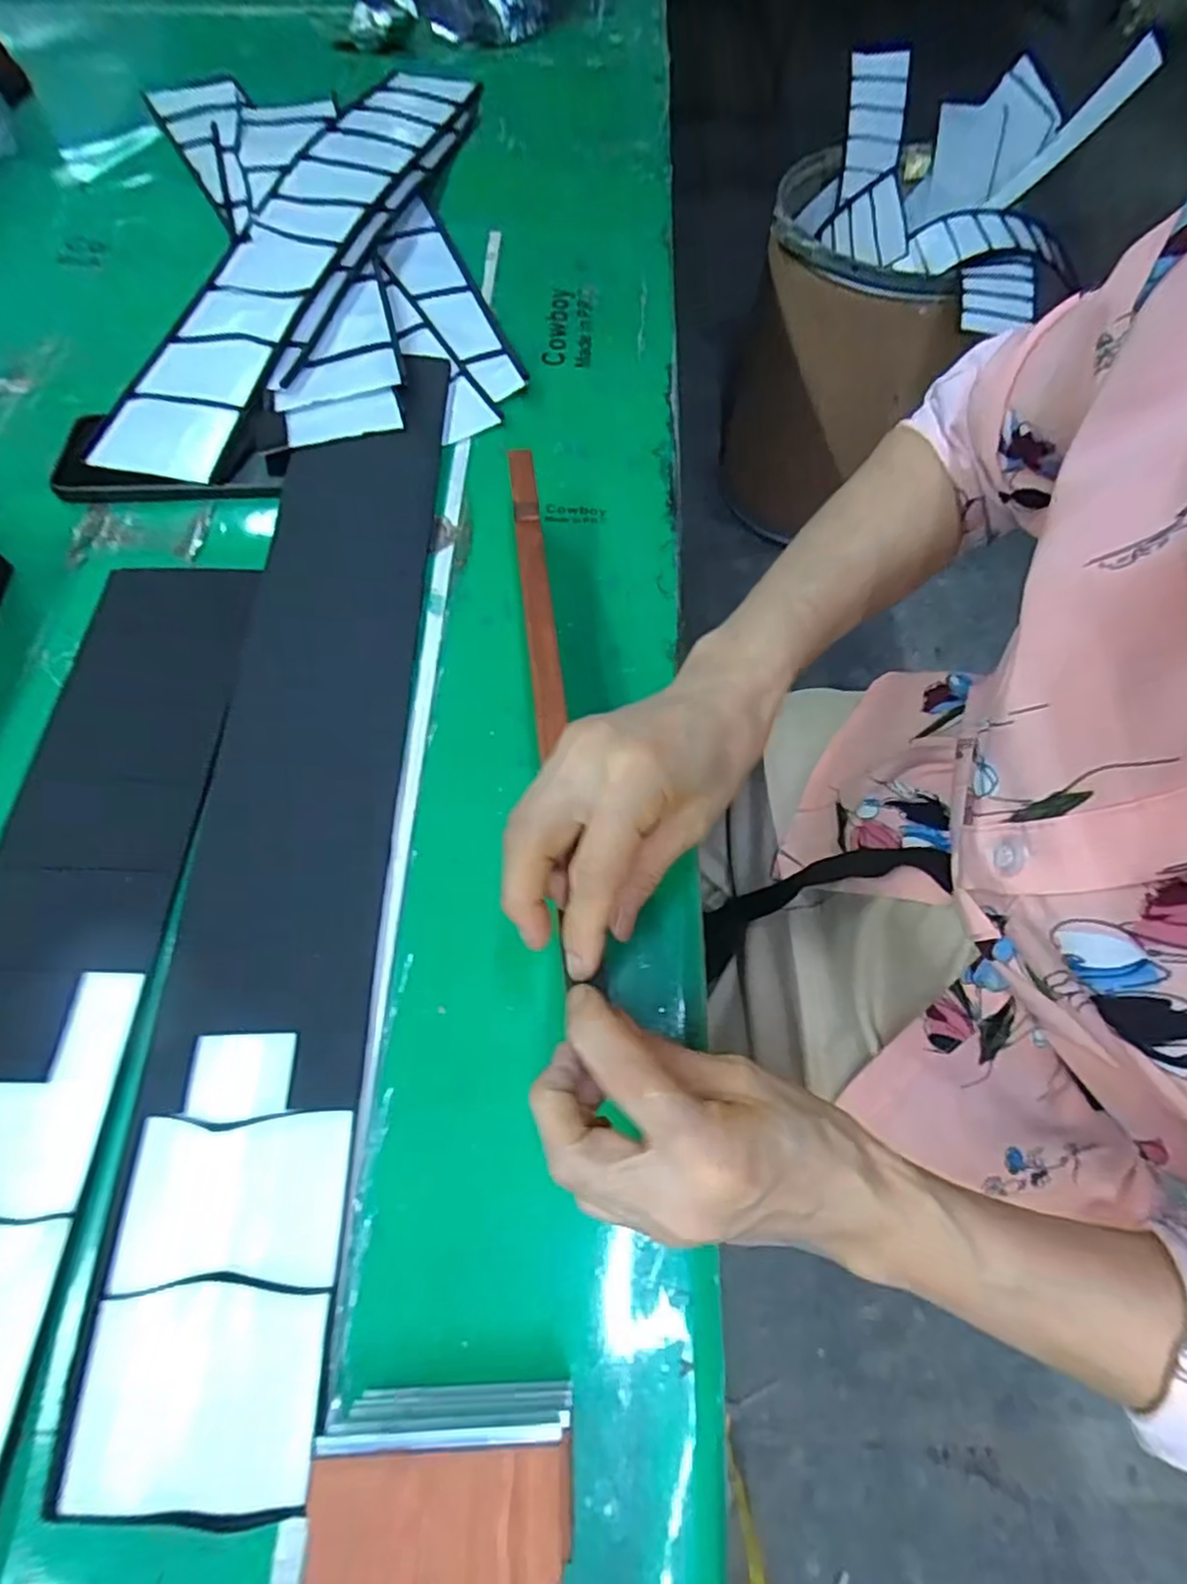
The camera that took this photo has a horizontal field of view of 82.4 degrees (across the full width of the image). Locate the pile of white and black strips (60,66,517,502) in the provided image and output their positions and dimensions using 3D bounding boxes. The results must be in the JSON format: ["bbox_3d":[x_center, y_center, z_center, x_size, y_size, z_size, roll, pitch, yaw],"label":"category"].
[{"bbox_3d":[-0.241,-0.478,0.575,0.294,0.030,0.584,-8,64,-5],"label":"pile of white and black strips"}]

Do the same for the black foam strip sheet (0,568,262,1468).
[{"bbox_3d":[-0.257,0.083,0.318,0.091,0.009,0.482,2,64,-1],"label":"black foam strip sheet"}]

